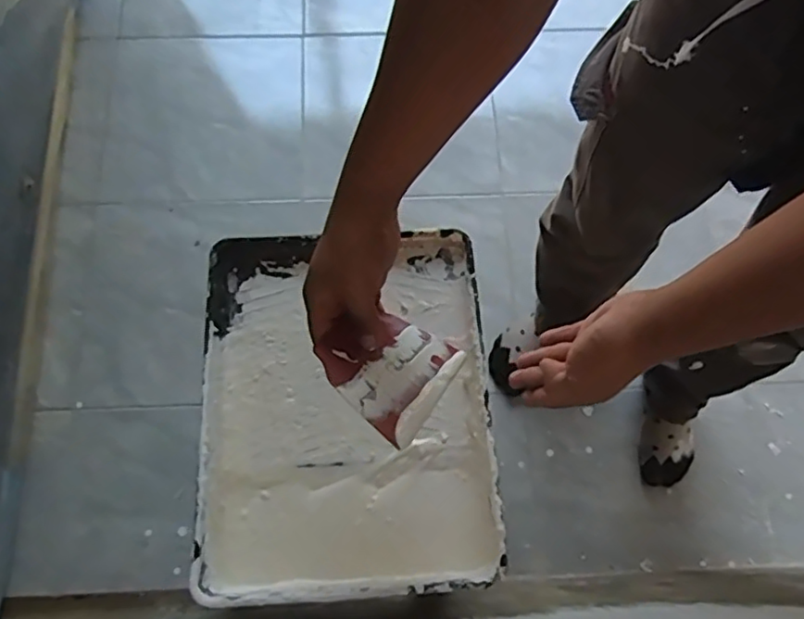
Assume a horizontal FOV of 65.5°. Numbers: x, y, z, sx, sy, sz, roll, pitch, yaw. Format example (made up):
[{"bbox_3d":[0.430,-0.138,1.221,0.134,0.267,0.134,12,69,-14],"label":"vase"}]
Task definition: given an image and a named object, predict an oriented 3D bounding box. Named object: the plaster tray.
[{"bbox_3d":[-0.055,0.092,0.627,0.275,0.067,0.348,-3,72,-3],"label":"plaster tray"}]

